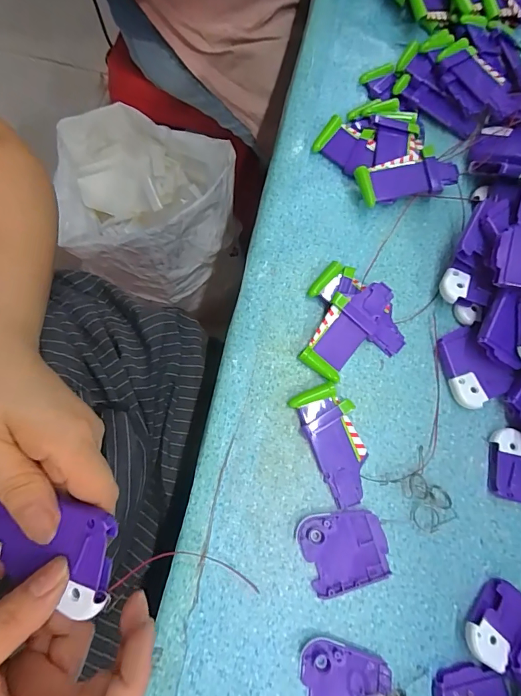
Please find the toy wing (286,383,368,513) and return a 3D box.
[{"bbox_3d":[0.059,0.071,0.310,0.041,0.008,0.087,-23,76,-10],"label":"toy wing"}]

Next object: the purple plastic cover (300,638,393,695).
[{"bbox_3d":[0.056,0.225,0.268,0.059,0.005,0.051,8,73,-1],"label":"purple plastic cover"}]

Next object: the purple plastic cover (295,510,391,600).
[{"bbox_3d":[0.060,0.146,0.294,0.061,0.008,0.052,-9,74,-6],"label":"purple plastic cover"}]

